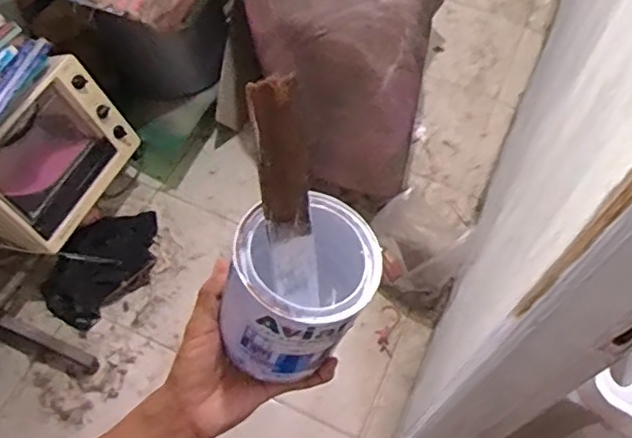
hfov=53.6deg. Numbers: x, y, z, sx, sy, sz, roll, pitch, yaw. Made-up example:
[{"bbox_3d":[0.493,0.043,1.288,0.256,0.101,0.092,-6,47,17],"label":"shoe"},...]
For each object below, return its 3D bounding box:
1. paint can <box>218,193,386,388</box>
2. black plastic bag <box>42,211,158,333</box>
[{"bbox_3d":[-0.013,0.059,0.483,0.118,0.121,0.094,-22,62,-16],"label":"paint can"},{"bbox_3d":[-0.589,0.109,1.745,0.197,0.104,0.385,30,61,14],"label":"black plastic bag"}]

